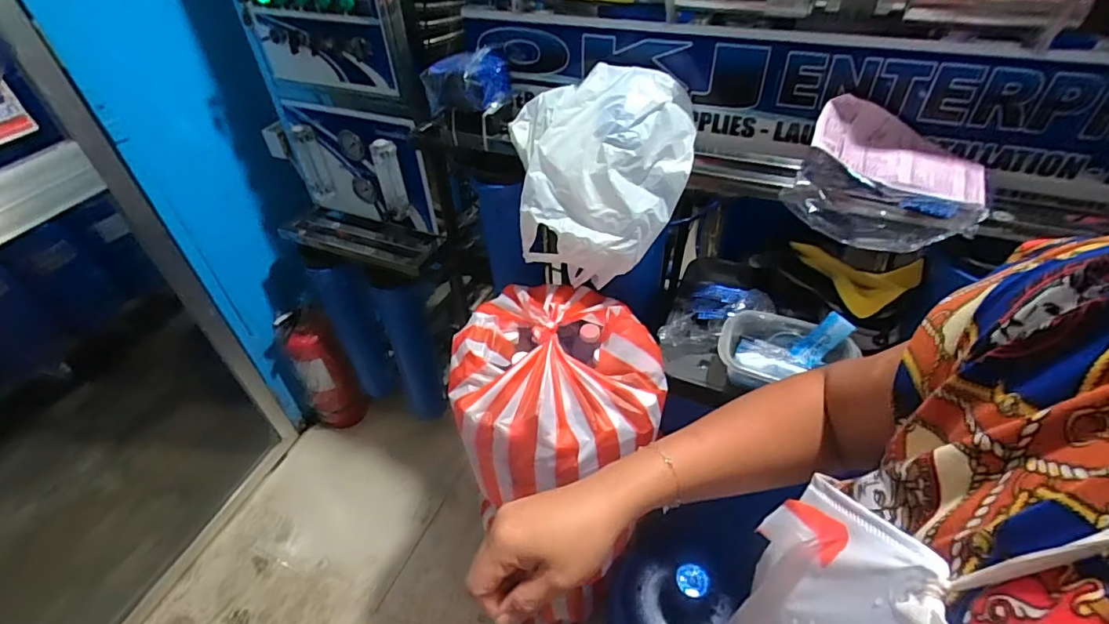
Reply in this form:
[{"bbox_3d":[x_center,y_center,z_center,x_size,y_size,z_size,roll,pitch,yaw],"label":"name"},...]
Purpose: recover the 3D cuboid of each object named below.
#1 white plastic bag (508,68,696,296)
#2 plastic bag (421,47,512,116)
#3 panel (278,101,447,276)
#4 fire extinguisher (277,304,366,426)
[{"bbox_3d":[0.073,-0.208,0.800,0.266,0.252,0.196,-1,43,2],"label":"white plastic bag"},{"bbox_3d":[-0.139,-0.372,0.840,0.141,0.072,0.092,-8,43,-6],"label":"plastic bag"},{"bbox_3d":[-0.457,-0.286,1.152,0.420,0.309,0.131,16,37,20],"label":"panel"},{"bbox_3d":[-0.696,0.176,1.565,0.133,0.443,0.128,31,52,30],"label":"fire extinguisher"}]

